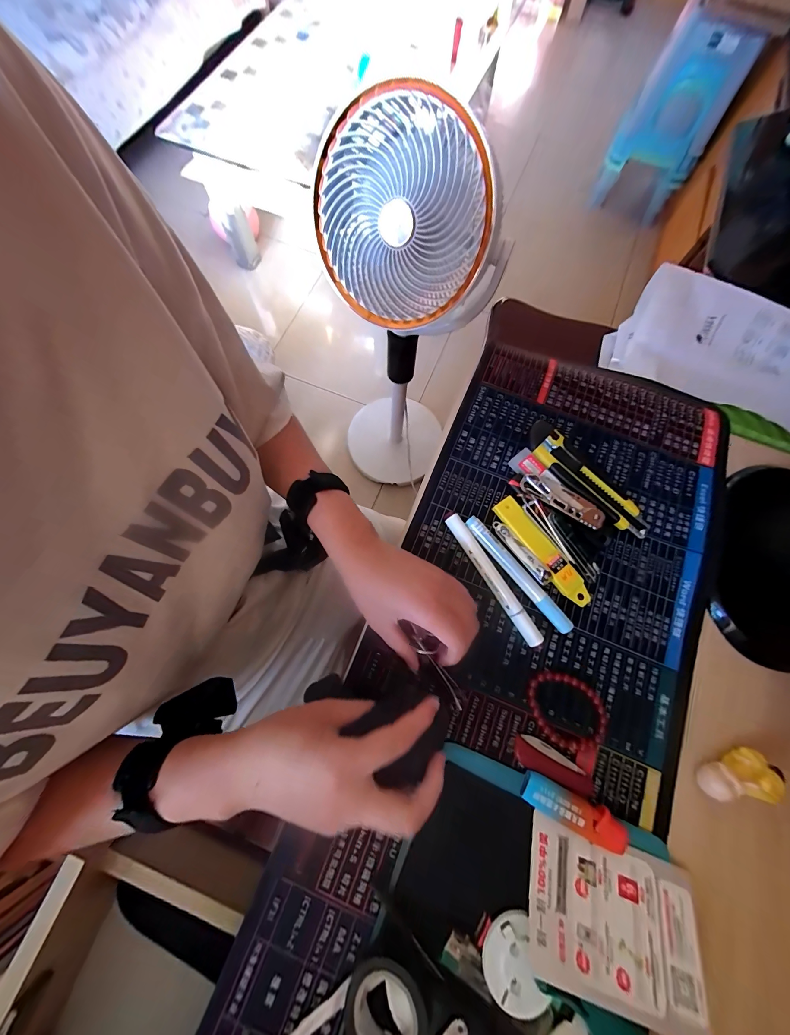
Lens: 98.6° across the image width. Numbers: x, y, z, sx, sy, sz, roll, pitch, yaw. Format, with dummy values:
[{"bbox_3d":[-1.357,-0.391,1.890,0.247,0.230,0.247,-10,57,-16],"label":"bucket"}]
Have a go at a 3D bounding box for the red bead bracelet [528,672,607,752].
[{"bbox_3d":[0.154,0.173,0.304,0.072,0.005,0.058,20,74,5],"label":"red bead bracelet"}]

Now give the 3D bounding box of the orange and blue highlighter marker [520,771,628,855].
[{"bbox_3d":[0.146,0.240,0.278,0.085,0.014,0.025,27,74,7],"label":"orange and blue highlighter marker"}]

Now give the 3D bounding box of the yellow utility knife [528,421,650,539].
[{"bbox_3d":[0.200,-0.037,0.360,0.042,0.019,0.156,-40,78,-12],"label":"yellow utility knife"}]

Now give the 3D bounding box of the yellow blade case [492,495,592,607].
[{"bbox_3d":[0.148,0.033,0.340,0.026,0.012,0.126,-36,77,-11],"label":"yellow blade case"}]

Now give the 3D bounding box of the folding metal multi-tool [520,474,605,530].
[{"bbox_3d":[0.171,-0.017,0.351,0.086,0.012,0.024,31,75,8],"label":"folding metal multi-tool"}]

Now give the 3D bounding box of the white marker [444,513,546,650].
[{"bbox_3d":[0.094,0.058,0.332,0.016,0.013,0.143,-30,76,-10],"label":"white marker"}]

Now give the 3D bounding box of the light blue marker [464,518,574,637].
[{"bbox_3d":[0.119,0.053,0.330,0.014,0.008,0.135,-38,77,-11],"label":"light blue marker"}]

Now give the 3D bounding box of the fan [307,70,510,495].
[{"bbox_3d":[0.022,-0.366,0.764,0.238,0.771,0.250,0,73,-1],"label":"fan"}]

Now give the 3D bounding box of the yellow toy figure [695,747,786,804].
[{"bbox_3d":[0.285,0.215,0.284,0.056,0.028,0.031,-4,73,-2],"label":"yellow toy figure"}]

